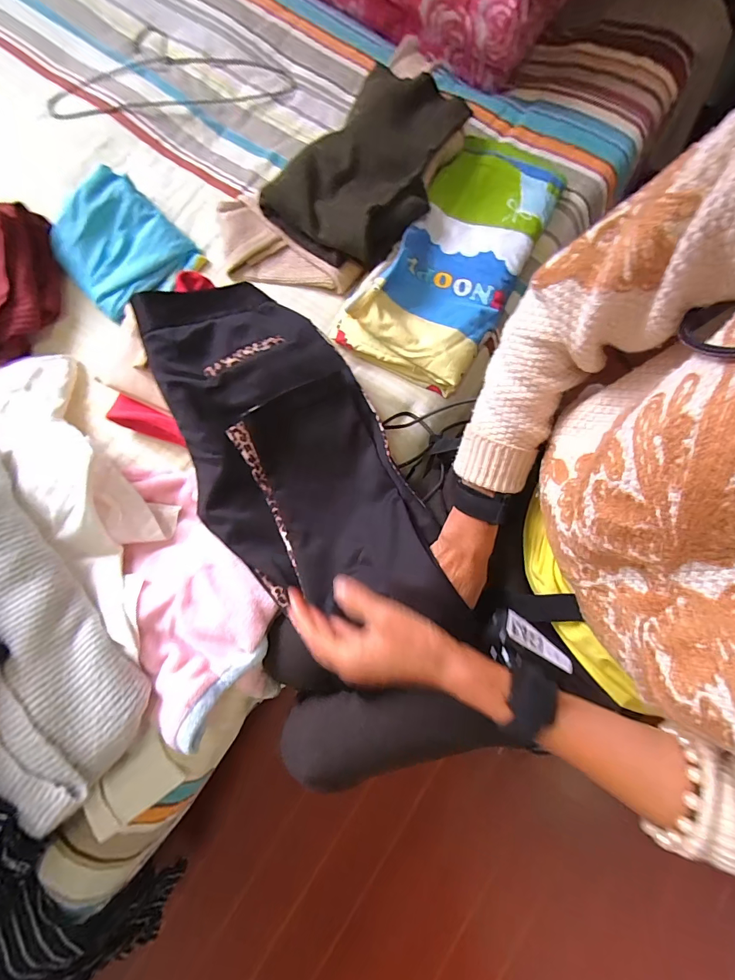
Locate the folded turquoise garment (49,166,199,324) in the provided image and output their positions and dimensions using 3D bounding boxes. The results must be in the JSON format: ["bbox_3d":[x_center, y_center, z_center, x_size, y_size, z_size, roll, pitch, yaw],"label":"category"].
[{"bbox_3d":[-0.348,-0.344,0.568,0.153,0.054,0.159,43,82,8],"label":"folded turquoise garment"}]

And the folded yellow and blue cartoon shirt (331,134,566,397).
[{"bbox_3d":[0.122,-0.332,0.571,0.191,0.059,0.373,29,81,6],"label":"folded yellow and blue cartoon shirt"}]

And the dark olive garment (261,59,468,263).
[{"bbox_3d":[0.008,-0.454,0.579,0.176,0.064,0.288,35,81,7],"label":"dark olive garment"}]

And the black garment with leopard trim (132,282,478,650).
[{"bbox_3d":[-0.088,-0.035,0.479,0.226,0.052,0.507,-34,82,-8],"label":"black garment with leopard trim"}]

